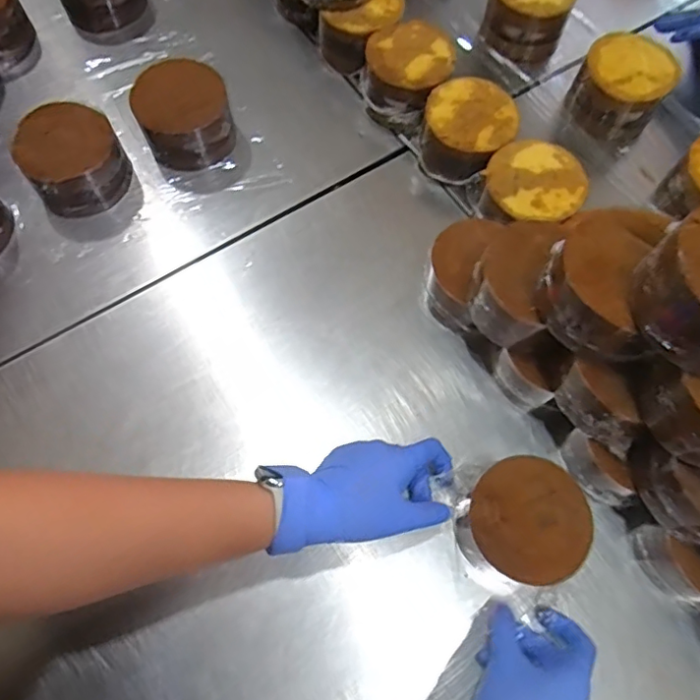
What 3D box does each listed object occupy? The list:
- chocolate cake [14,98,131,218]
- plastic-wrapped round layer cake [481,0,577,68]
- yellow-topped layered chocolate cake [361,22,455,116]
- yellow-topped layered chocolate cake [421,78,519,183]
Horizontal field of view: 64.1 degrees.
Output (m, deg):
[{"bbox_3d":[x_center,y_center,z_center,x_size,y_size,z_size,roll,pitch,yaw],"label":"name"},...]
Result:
[{"bbox_3d":[-0.290,-0.202,0.591,0.095,0.069,0.092,-28,72,-12],"label":"chocolate cake"},{"bbox_3d":[0.217,-0.414,0.680,0.097,0.076,0.084,19,69,6],"label":"plastic-wrapped round layer cake"},{"bbox_3d":[0.063,-0.308,0.633,0.094,0.071,0.091,1,68,-1],"label":"yellow-topped layered chocolate cake"},{"bbox_3d":[0.126,-0.234,0.604,0.091,0.072,0.090,1,68,-1],"label":"yellow-topped layered chocolate cake"}]

